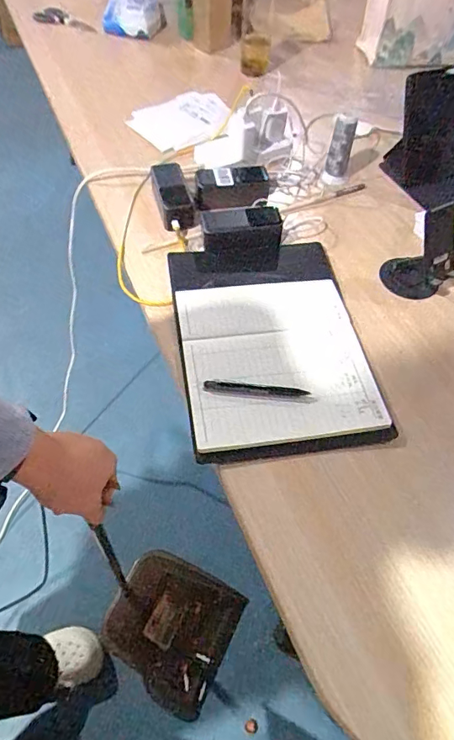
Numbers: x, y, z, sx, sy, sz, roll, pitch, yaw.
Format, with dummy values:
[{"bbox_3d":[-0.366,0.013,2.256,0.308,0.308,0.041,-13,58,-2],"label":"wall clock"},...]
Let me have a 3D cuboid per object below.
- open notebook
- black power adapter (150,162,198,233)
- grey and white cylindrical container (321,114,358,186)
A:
[{"bbox_3d":[0.058,-0.054,0.677,0.251,0.015,0.363,-5,55,-9],"label":"open notebook"},{"bbox_3d":[-0.096,-0.303,0.822,0.052,0.032,0.160,-9,56,-12],"label":"black power adapter"},{"bbox_3d":[0.213,-0.408,0.884,0.046,0.111,0.042,3,54,-4],"label":"grey and white cylindrical container"}]

